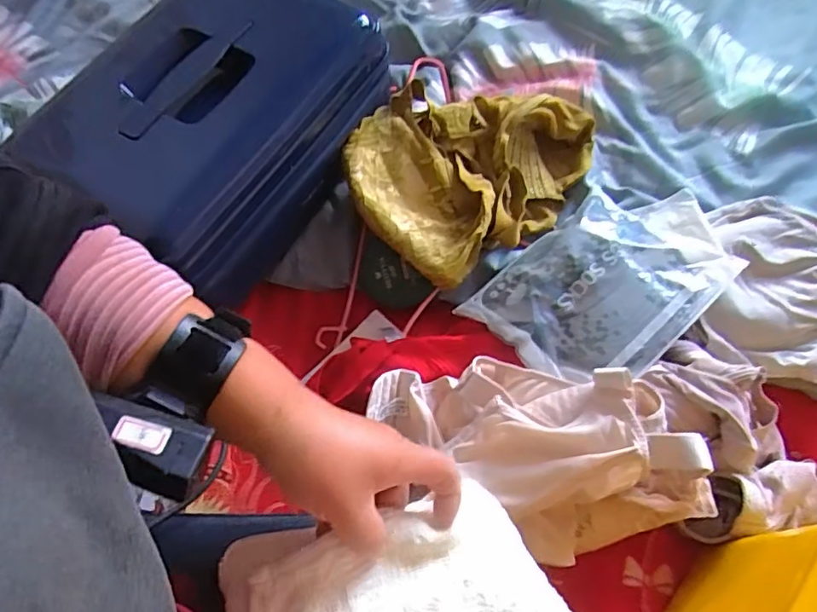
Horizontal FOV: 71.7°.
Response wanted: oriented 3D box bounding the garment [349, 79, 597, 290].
[{"bbox_3d":[0.065,-0.152,0.579,0.263,0.066,0.193,-39,73,-15],"label":"garment"}]

